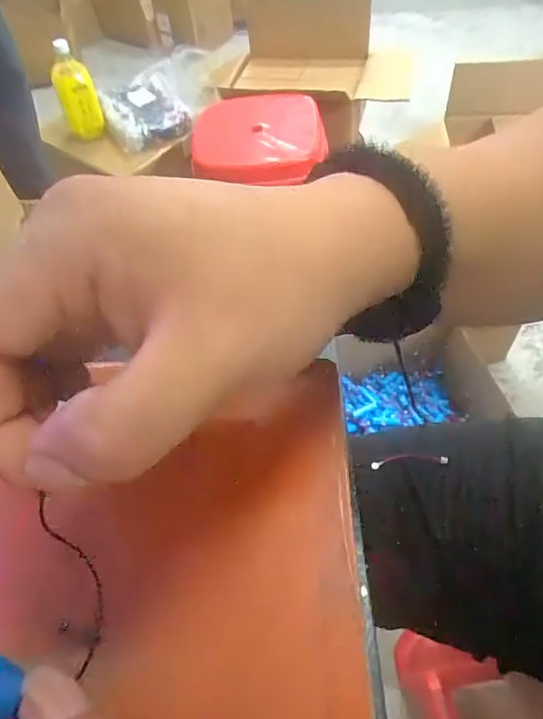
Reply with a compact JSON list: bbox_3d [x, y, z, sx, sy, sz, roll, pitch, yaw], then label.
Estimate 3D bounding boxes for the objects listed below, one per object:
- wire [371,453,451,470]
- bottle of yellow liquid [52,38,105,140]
[{"bbox_3d":[0.111,0.081,0.415,0.061,0.004,0.010,-6,83,7],"label":"wire"},{"bbox_3d":[-0.423,-0.578,1.121,0.081,0.190,0.083,-19,55,-10],"label":"bottle of yellow liquid"}]

